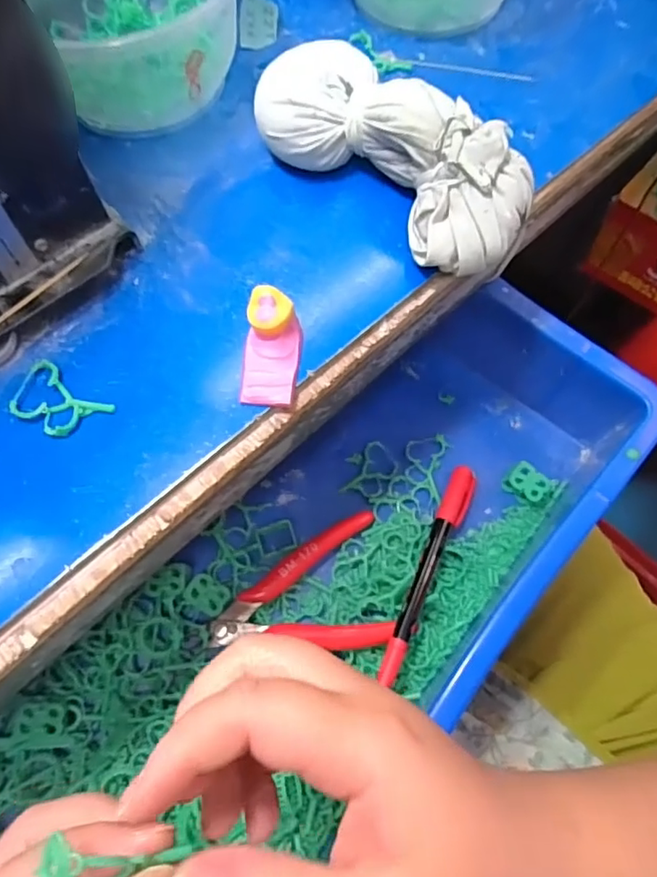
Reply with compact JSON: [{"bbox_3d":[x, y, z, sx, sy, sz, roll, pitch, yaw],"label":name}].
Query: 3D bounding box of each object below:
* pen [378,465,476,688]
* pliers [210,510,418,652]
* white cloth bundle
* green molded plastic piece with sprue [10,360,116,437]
[{"bbox_3d":[0.060,0.075,0.326,0.016,0.020,0.135,22,69,10],"label":"pen"},{"bbox_3d":[-0.012,0.094,0.320,0.109,0.018,0.074,-21,68,-8],"label":"pliers"},{"bbox_3d":[0.028,-0.128,0.253,0.139,0.043,0.056,40,73,16],"label":"white cloth bundle"},{"bbox_3d":[-0.112,-0.014,0.229,0.043,0.004,0.025,32,71,13],"label":"green molded plastic piece with sprue"}]

